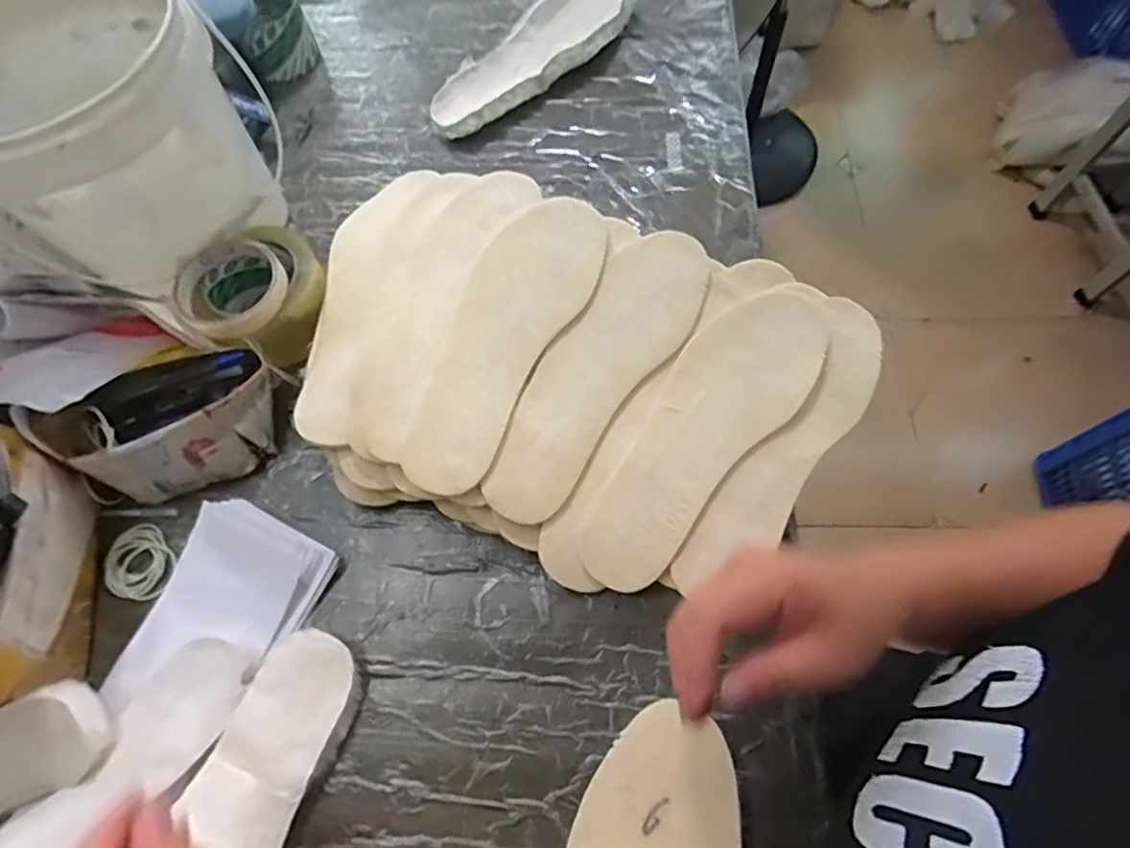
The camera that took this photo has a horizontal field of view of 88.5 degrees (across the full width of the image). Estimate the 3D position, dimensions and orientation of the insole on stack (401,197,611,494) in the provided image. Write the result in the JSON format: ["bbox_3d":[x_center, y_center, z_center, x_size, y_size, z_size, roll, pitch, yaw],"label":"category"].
[{"bbox_3d":[-0.044,-0.073,0.448,0.083,0.008,0.262,26,73,-1],"label":"insole on stack"}]

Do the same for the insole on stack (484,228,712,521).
[{"bbox_3d":[0.029,-0.047,0.452,0.079,0.012,0.268,34,74,2],"label":"insole on stack"}]

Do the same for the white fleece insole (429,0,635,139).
[{"bbox_3d":[-0.035,-0.409,0.646,0.112,0.042,0.276,40,72,18],"label":"white fleece insole"}]

